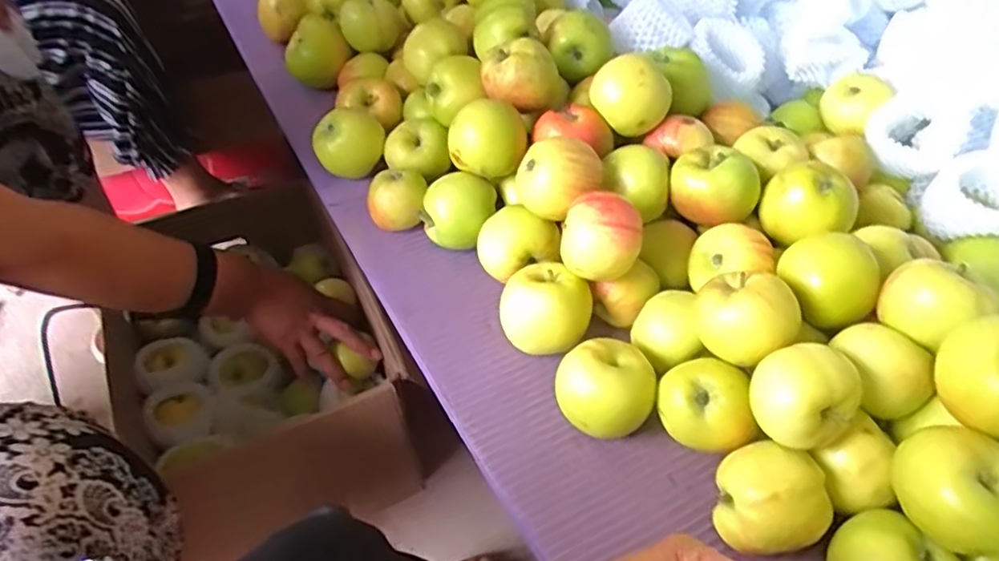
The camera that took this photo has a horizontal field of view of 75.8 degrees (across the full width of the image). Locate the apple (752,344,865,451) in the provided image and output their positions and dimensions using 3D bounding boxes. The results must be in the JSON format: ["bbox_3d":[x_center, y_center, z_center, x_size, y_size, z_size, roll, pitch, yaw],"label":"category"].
[{"bbox_3d":[0.177,0.069,0.377,0.052,0.054,0.056,3,49,-3],"label":"apple"}]

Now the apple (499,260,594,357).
[{"bbox_3d":[0.033,0.023,0.476,0.065,0.061,0.060,4,49,-2],"label":"apple"}]

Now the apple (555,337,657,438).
[{"bbox_3d":[0.071,0.074,0.436,0.063,0.053,0.056,11,49,4],"label":"apple"}]

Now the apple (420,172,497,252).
[{"bbox_3d":[-0.035,-0.060,0.548,0.059,0.049,0.050,9,49,2],"label":"apple"}]

